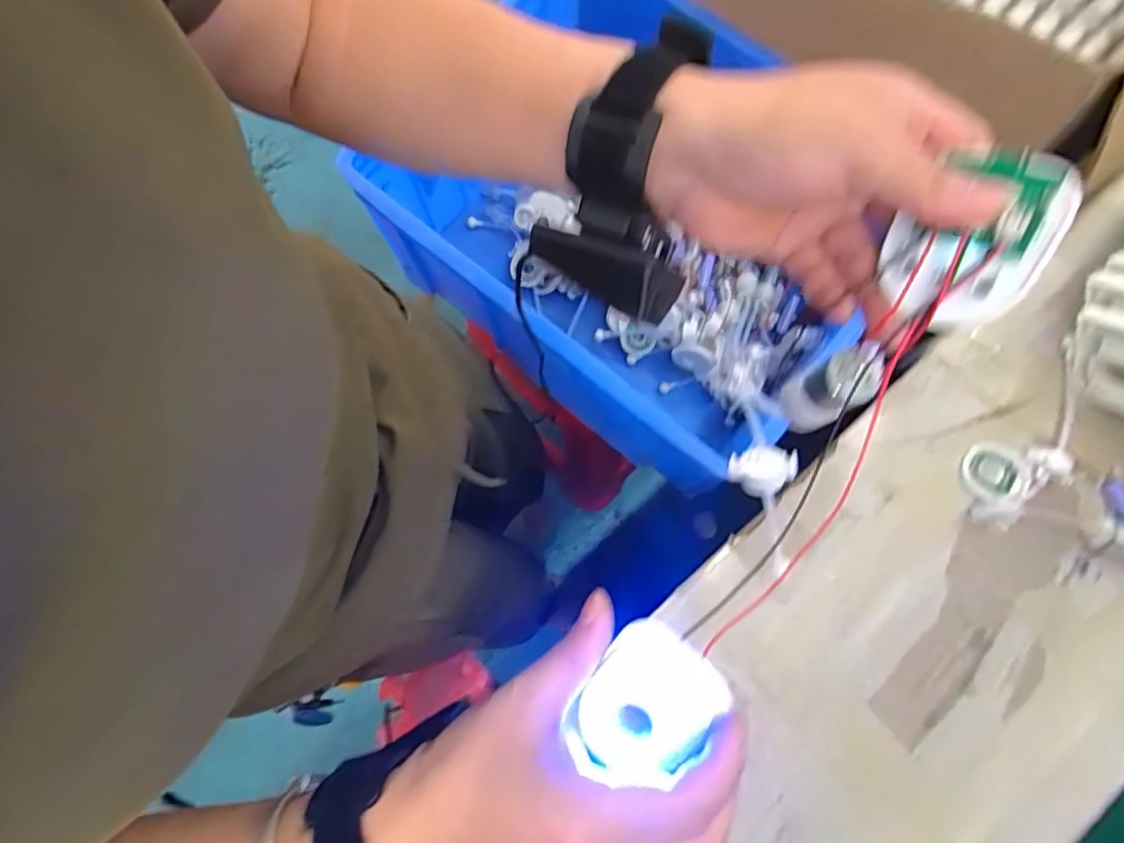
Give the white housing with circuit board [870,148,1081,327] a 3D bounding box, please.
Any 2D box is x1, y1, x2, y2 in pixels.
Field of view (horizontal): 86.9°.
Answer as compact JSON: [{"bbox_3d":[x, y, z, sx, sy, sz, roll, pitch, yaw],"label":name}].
[{"bbox_3d":[0.141,-0.062,0.206,0.045,0.012,0.059,36,119,23],"label":"white housing with circuit board"}]

